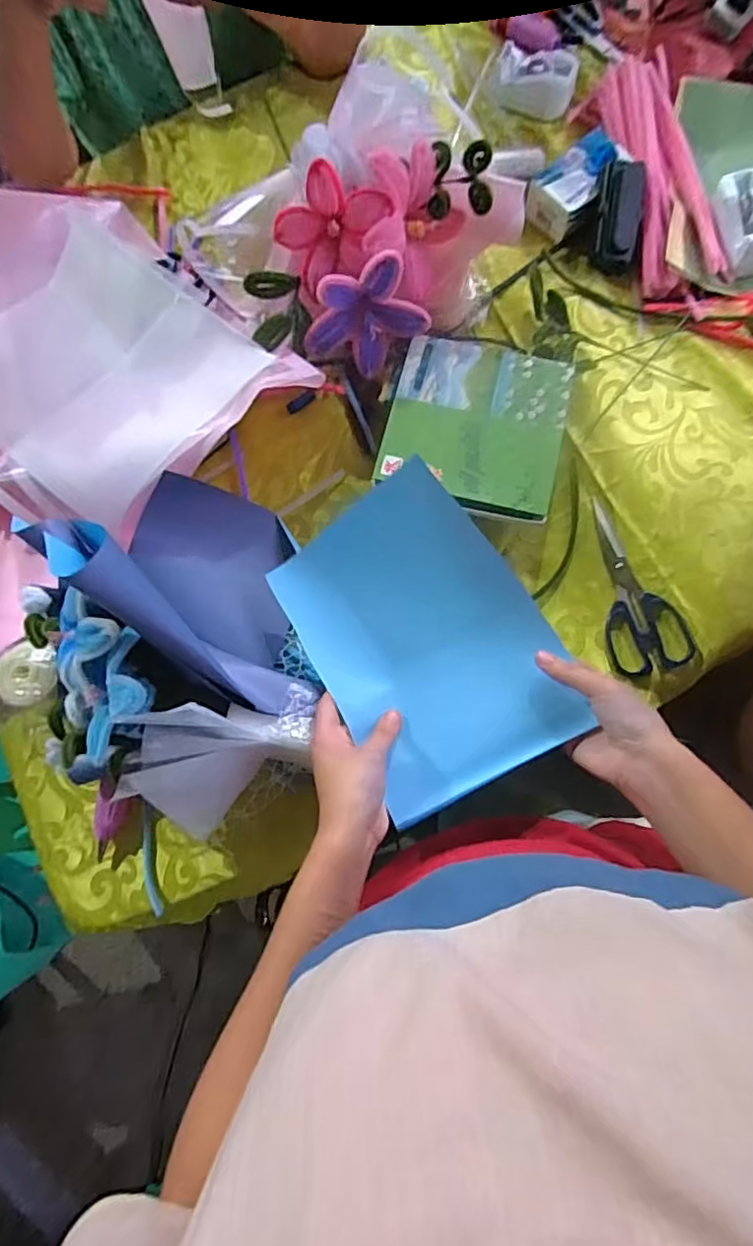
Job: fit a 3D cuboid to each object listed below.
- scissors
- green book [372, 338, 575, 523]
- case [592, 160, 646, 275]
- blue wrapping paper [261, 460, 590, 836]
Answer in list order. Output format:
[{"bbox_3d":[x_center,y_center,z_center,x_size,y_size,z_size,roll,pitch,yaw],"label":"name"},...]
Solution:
[{"bbox_3d":[0.248,-0.039,0.581,0.073,0.013,0.175,-14,81,0],"label":"scissors"},{"bbox_3d":[0.100,-0.198,0.587,0.168,0.007,0.180,14,76,6],"label":"green book"},{"bbox_3d":[0.267,-0.449,0.653,0.049,0.027,0.107,6,98,3],"label":"case"},{"bbox_3d":[0.035,0.017,0.479,0.177,0.029,0.240,-32,85,15],"label":"blue wrapping paper"}]

